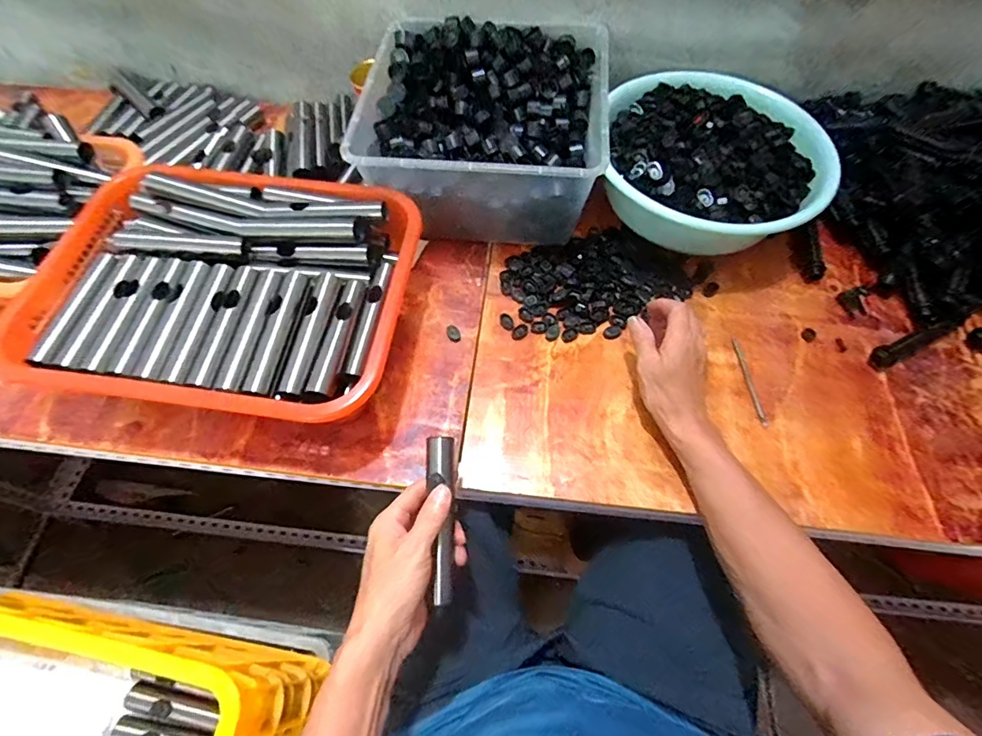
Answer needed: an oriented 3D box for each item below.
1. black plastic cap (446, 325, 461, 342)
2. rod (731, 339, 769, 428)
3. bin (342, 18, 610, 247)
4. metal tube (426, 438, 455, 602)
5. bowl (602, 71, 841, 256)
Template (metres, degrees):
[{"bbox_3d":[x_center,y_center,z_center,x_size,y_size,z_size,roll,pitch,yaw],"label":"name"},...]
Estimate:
[{"bbox_3d":[-0.046,-0.043,0.590,0.015,0.004,0.025,-15,62,-8],"label":"black plastic cap"},{"bbox_3d":[0.299,0.015,0.557,0.009,0.005,0.111,-5,62,-2],"label":"rod"},{"bbox_3d":[-0.011,-0.319,0.651,0.306,0.138,0.294,6,64,5],"label":"bin"},{"bbox_3d":[-0.042,0.132,0.427,0.025,0.018,0.140,-4,80,-3],"label":"metal tube"},{"bbox_3d":[0.285,-0.262,0.639,0.271,0.102,0.271,0,61,0],"label":"bowl"}]

